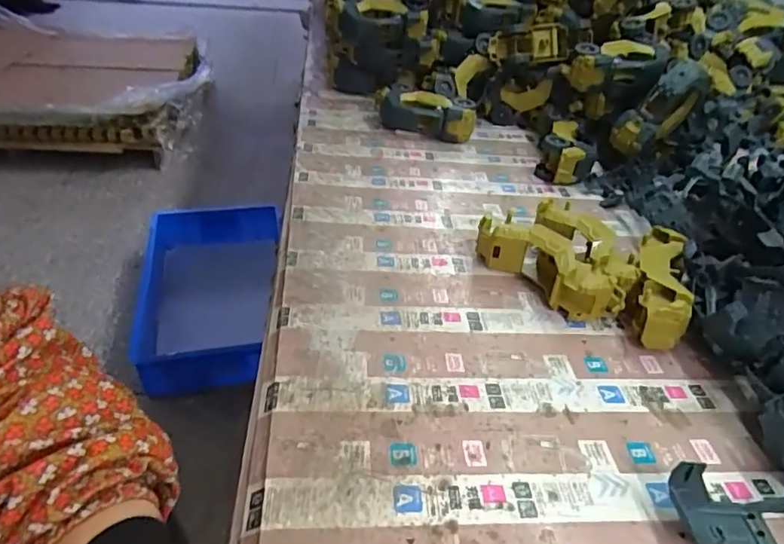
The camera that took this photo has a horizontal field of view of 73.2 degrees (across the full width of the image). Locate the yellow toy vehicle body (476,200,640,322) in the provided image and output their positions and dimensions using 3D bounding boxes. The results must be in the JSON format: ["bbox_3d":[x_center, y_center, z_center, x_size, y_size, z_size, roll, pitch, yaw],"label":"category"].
[{"bbox_3d":[0.194,-0.016,0.592,0.119,0.057,0.165,-22,46,-34],"label":"yellow toy vehicle body"}]

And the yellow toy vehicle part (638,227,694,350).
[{"bbox_3d":[0.279,0.014,0.554,0.043,0.061,0.162,17,38,13],"label":"yellow toy vehicle part"}]

